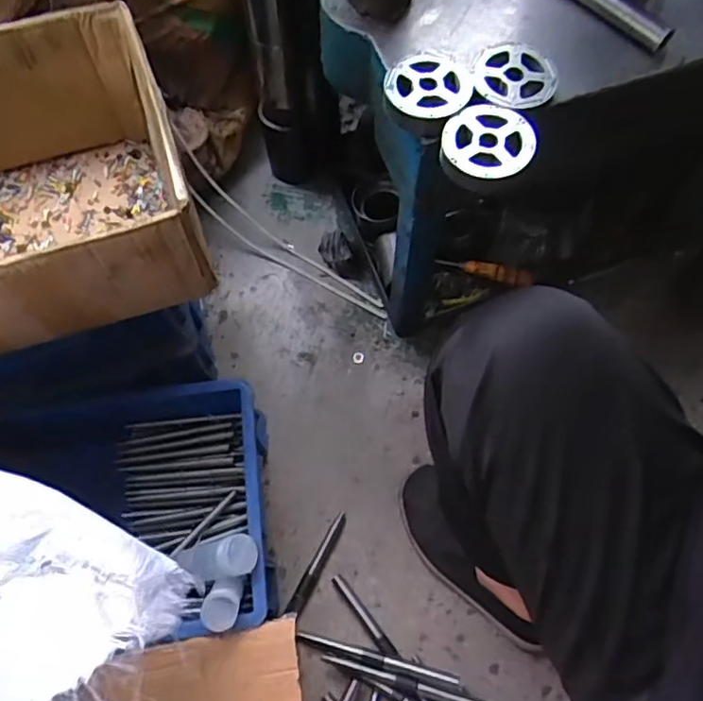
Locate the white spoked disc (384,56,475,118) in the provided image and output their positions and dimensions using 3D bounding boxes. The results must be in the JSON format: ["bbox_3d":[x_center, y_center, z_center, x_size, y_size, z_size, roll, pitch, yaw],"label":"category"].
[{"bbox_3d":[0.069,-0.236,0.531,0.080,0.015,0.071,-22,71,-5],"label":"white spoked disc"}]

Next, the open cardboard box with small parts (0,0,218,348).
[{"bbox_3d":[-0.323,-0.169,0.612,0.296,0.148,0.292,-18,71,-4],"label":"open cardboard box with small parts"}]

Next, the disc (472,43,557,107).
[{"bbox_3d":[0.147,-0.245,0.535,0.072,0.010,0.072,-1,70,3],"label":"disc"}]

